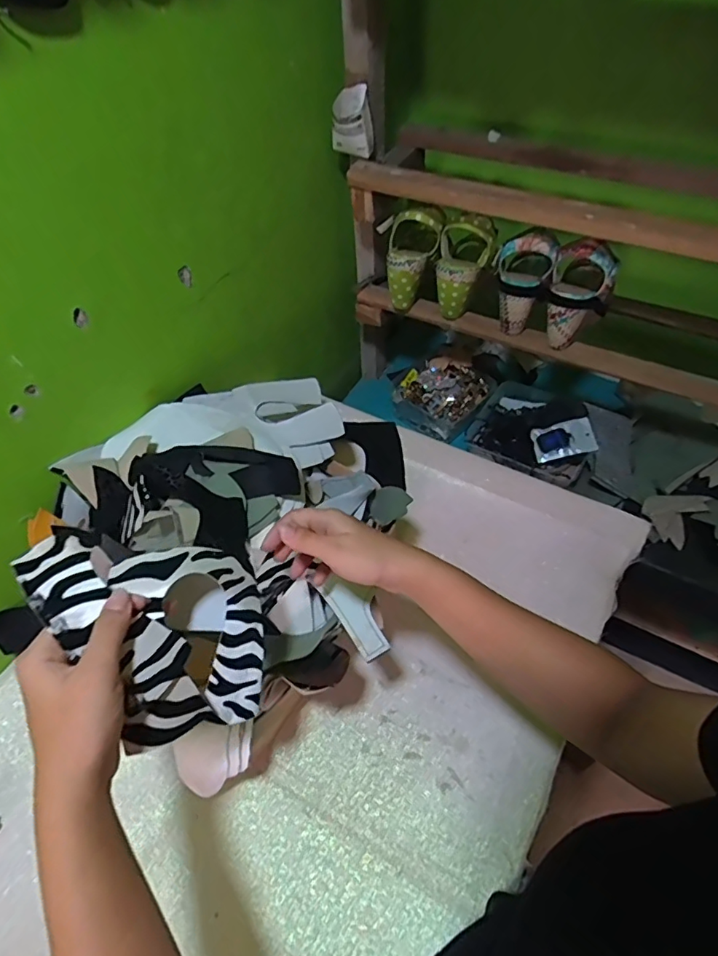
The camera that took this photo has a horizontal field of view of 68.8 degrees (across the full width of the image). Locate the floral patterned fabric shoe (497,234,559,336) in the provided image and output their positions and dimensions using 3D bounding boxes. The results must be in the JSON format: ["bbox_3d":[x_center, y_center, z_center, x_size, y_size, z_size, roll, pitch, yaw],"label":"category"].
[{"bbox_3d":[0.237,-0.287,0.767,0.078,0.128,0.087,13,53,12],"label":"floral patterned fabric shoe"}]

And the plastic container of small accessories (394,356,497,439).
[{"bbox_3d":[0.163,-0.157,1.020,0.151,0.066,0.176,35,60,26],"label":"plastic container of small accessories"}]

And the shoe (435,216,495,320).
[{"bbox_3d":[0.159,-0.322,0.799,0.079,0.131,0.083,9,52,9],"label":"shoe"}]

